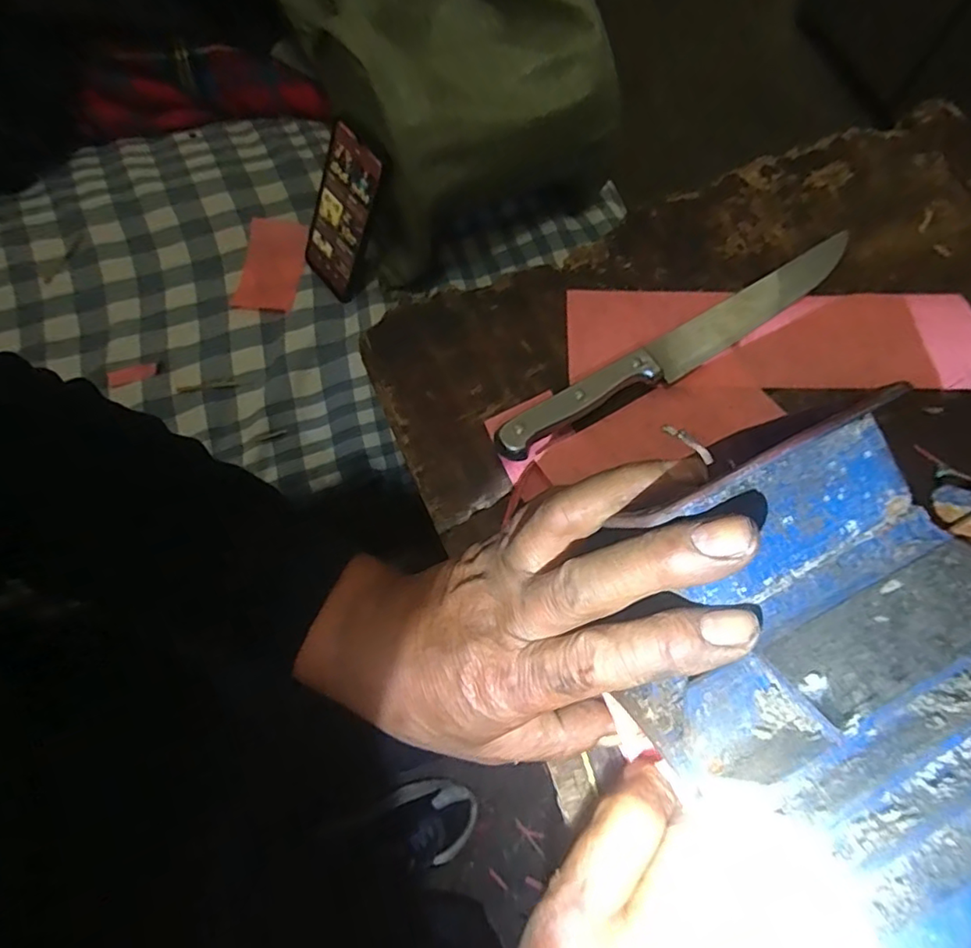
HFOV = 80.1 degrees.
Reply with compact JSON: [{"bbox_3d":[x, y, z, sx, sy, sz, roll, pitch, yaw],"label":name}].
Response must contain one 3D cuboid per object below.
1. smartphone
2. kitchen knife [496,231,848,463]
[{"bbox_3d":[-0.145,-0.260,0.589,0.015,0.160,0.076,-25,69,-40],"label":"smartphone"},{"bbox_3d":[0.132,-0.084,0.373,0.286,0.015,0.029,-31,73,-12],"label":"kitchen knife"}]

